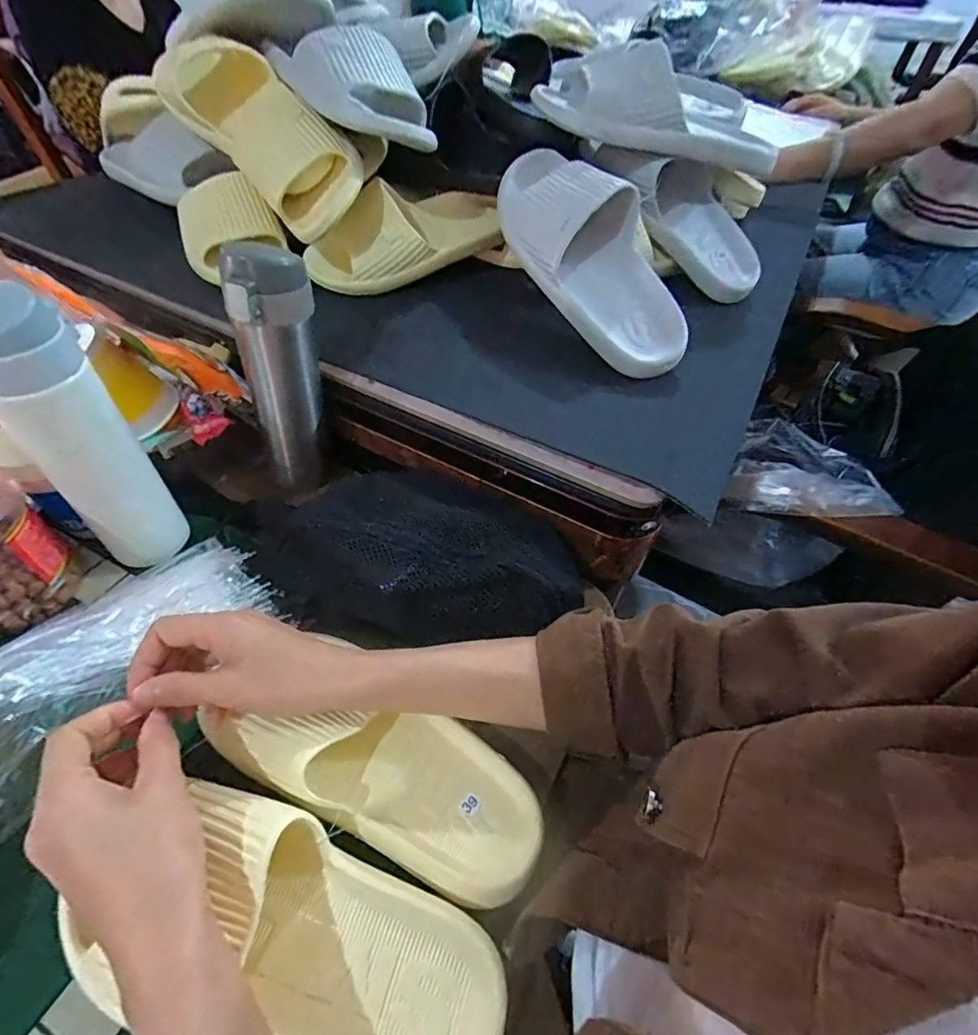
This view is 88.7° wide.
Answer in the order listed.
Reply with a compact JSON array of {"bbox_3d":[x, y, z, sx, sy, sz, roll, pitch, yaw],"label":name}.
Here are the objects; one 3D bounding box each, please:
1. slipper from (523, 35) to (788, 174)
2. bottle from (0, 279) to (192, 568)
[{"bbox_3d":[0.188,-0.441,0.530,0.274,0.086,0.102,8,50,3],"label":"slipper"},{"bbox_3d":[-0.301,-0.054,0.375,0.066,0.224,0.056,-36,60,-28],"label":"bottle"}]

